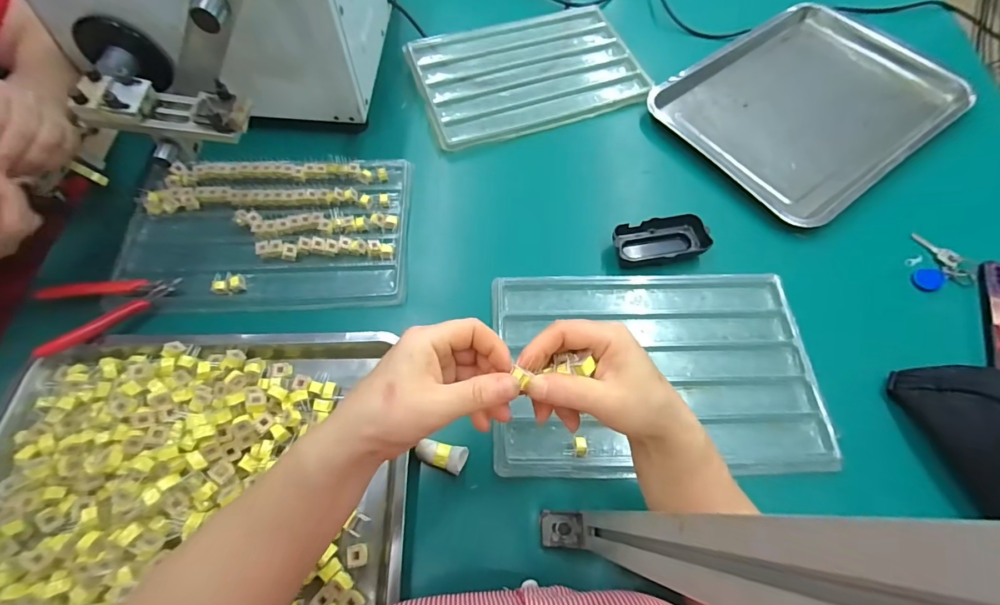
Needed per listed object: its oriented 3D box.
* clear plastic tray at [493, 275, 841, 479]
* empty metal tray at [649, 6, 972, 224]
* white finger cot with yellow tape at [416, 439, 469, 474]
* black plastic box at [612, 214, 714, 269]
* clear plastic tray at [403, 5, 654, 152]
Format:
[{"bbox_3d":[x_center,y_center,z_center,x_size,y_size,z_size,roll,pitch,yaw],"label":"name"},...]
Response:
[{"bbox_3d":[0.159,0.065,0.446,0.325,0.022,0.212,-2,65,-1],"label":"clear plastic tray"},{"bbox_3d":[0.436,-0.287,0.604,0.363,0.030,0.292,-34,70,-11],"label":"empty metal tray"},{"bbox_3d":[-0.054,0.142,0.398,0.045,0.019,0.024,19,66,8],"label":"white finger cot with yellow tape"},{"bbox_3d":[0.189,-0.075,0.507,0.108,0.025,0.050,-9,65,-4],"label":"black plastic box"},{"bbox_3d":[0.035,-0.355,0.638,0.325,0.017,0.238,-20,67,-9],"label":"clear plastic tray"}]

